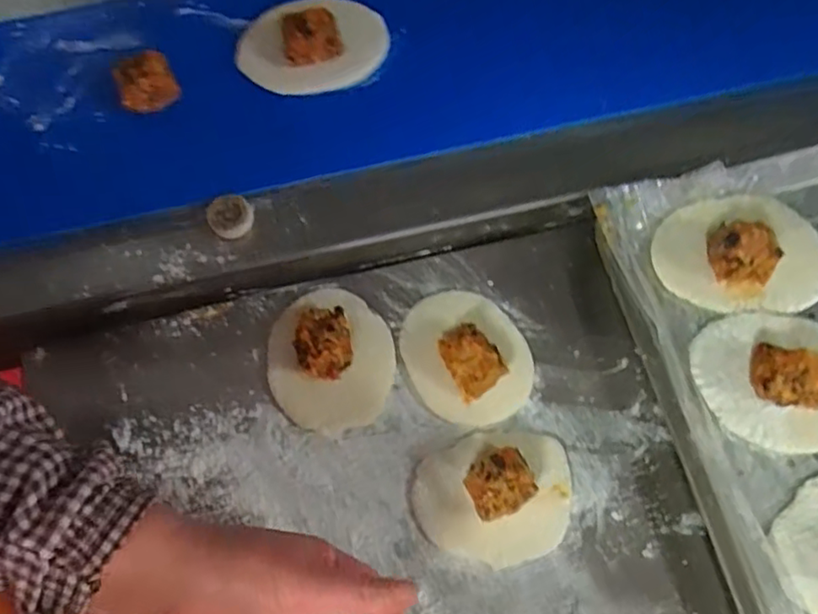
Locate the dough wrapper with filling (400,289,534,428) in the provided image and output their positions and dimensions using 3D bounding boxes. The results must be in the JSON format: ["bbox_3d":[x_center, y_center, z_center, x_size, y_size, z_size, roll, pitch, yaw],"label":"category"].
[{"bbox_3d":[0.042,0.031,0.439,0.084,0.034,0.097,-23,74,-4],"label":"dough wrapper with filling"}]

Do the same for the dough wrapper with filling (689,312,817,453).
[{"bbox_3d":[0.238,0.043,0.392,0.106,0.033,0.085,3,74,3],"label":"dough wrapper with filling"}]

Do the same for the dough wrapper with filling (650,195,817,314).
[{"bbox_3d":[0.226,-0.041,0.417,0.115,0.033,0.083,0,74,3],"label":"dough wrapper with filling"}]

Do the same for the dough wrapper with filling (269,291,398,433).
[{"bbox_3d":[-0.057,0.032,0.439,0.089,0.035,0.105,-5,73,1],"label":"dough wrapper with filling"}]

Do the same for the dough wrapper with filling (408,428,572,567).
[{"bbox_3d":[0.058,0.123,0.406,0.104,0.038,0.082,-20,74,-3],"label":"dough wrapper with filling"}]

